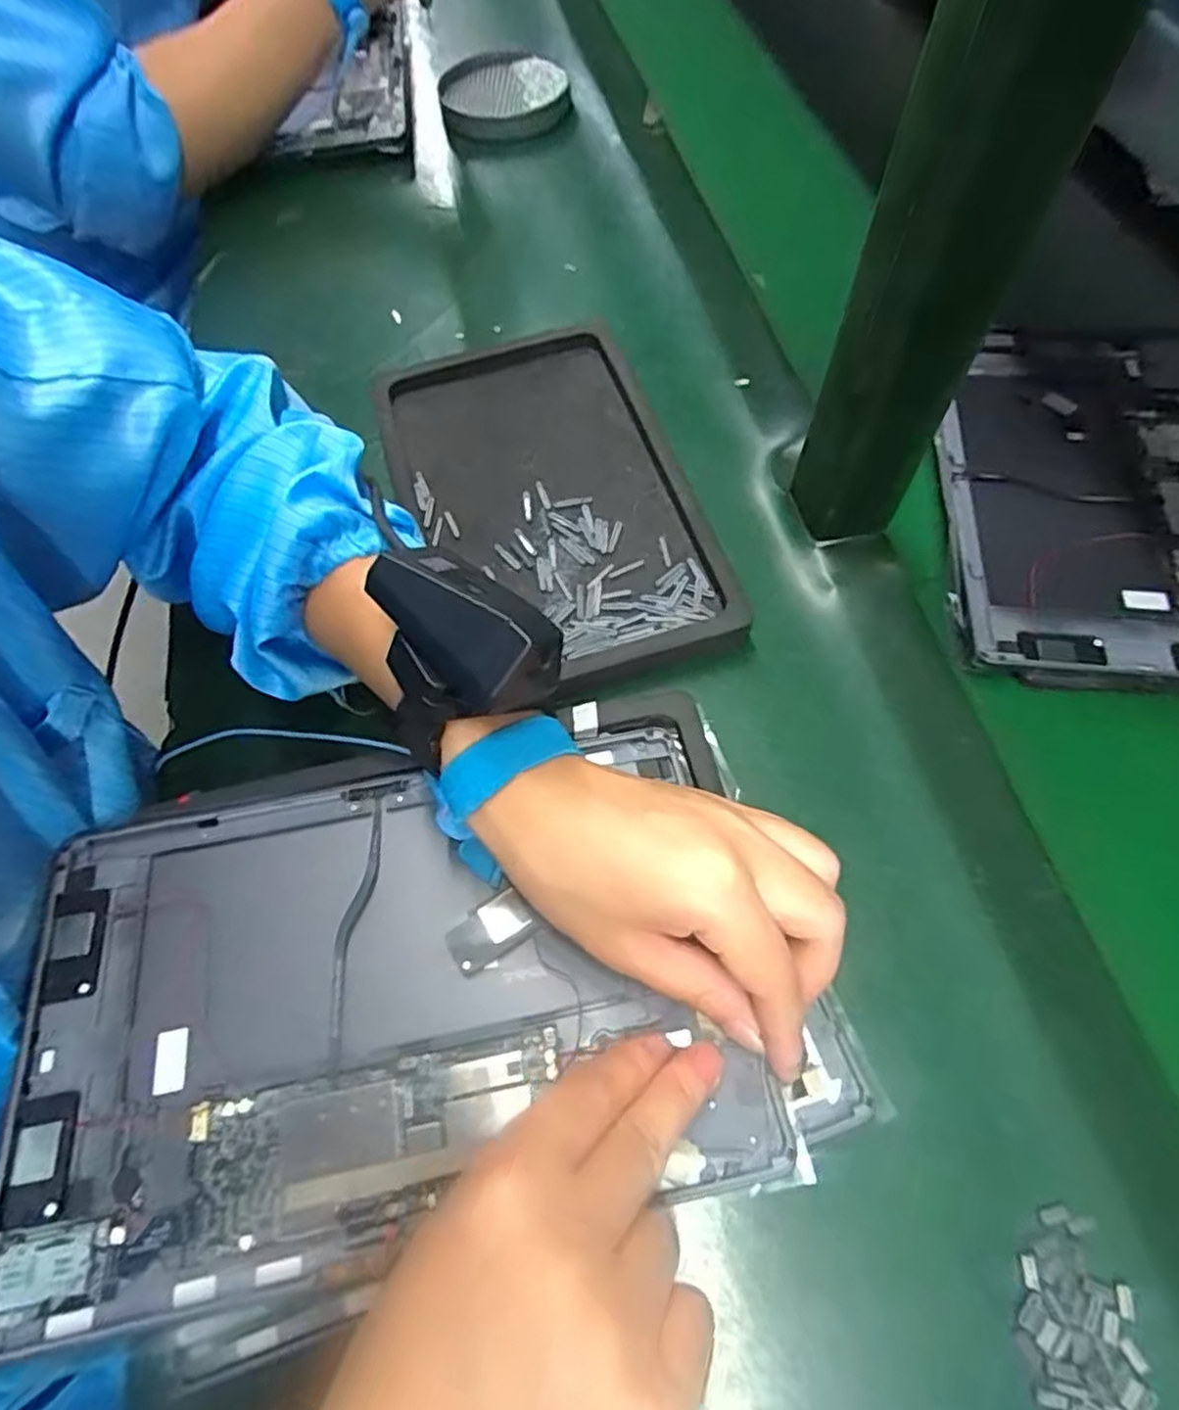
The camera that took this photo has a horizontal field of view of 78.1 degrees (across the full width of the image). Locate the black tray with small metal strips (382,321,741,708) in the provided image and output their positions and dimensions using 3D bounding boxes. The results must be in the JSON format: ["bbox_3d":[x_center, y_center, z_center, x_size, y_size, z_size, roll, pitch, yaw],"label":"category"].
[{"bbox_3d":[-0.027,-0.120,0.407,0.148,0.019,0.254,-18,65,-7],"label":"black tray with small metal strips"}]

